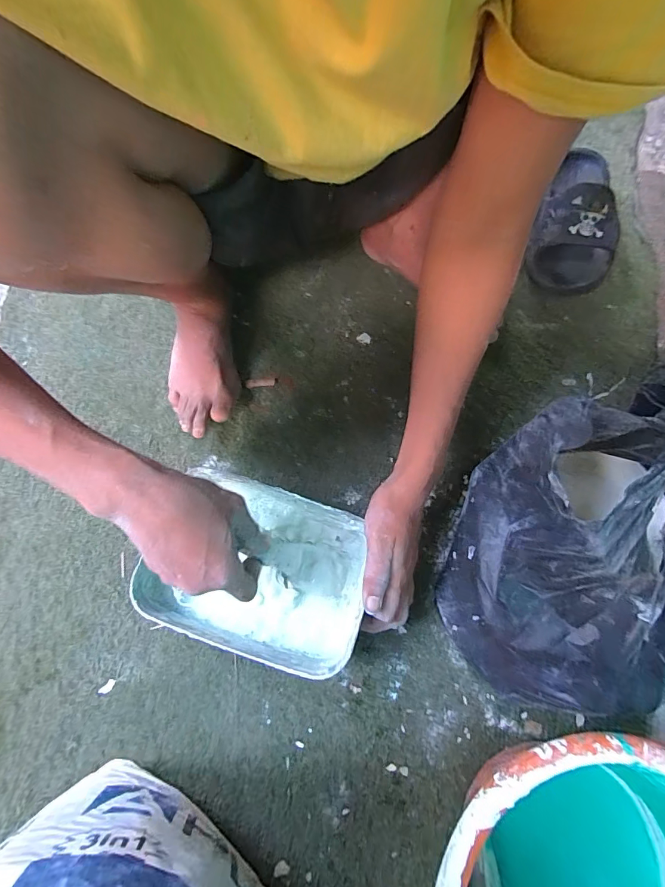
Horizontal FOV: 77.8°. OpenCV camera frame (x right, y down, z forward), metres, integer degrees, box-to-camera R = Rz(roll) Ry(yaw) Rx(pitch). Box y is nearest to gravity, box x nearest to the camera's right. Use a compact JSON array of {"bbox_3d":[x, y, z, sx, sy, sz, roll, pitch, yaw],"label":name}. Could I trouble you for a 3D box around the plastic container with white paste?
[{"bbox_3d":[-0.064,0.116,0.384,0.191,0.088,0.139,17,73,7],"label":"plastic container with white paste"}]

